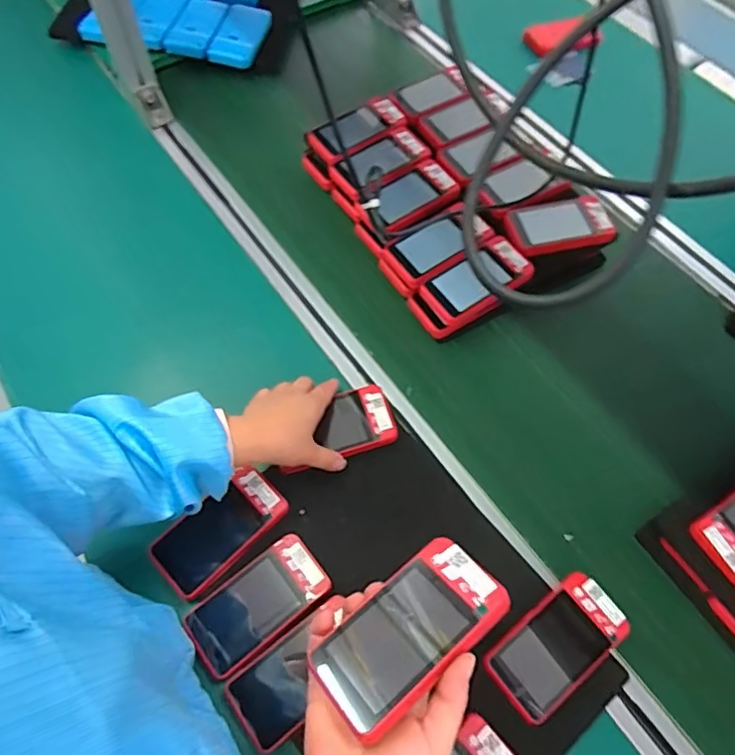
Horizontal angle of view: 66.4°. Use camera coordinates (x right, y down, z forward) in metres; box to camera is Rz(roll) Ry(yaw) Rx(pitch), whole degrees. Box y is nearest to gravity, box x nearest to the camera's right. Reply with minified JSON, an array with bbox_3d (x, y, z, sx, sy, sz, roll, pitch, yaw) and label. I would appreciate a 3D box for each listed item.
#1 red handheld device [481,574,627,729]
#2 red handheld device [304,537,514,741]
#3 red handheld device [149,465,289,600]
[{"bbox_3d":[0.162,0.231,0.483,0.118,0.020,0.063,-35,69,-18],"label":"red handheld device"},{"bbox_3d":[0.029,0.157,0.347,0.114,0.021,0.061,-36,45,-18],"label":"red handheld device"},{"bbox_3d":[-0.137,0.142,0.526,0.120,0.022,0.065,-39,70,-19],"label":"red handheld device"}]

